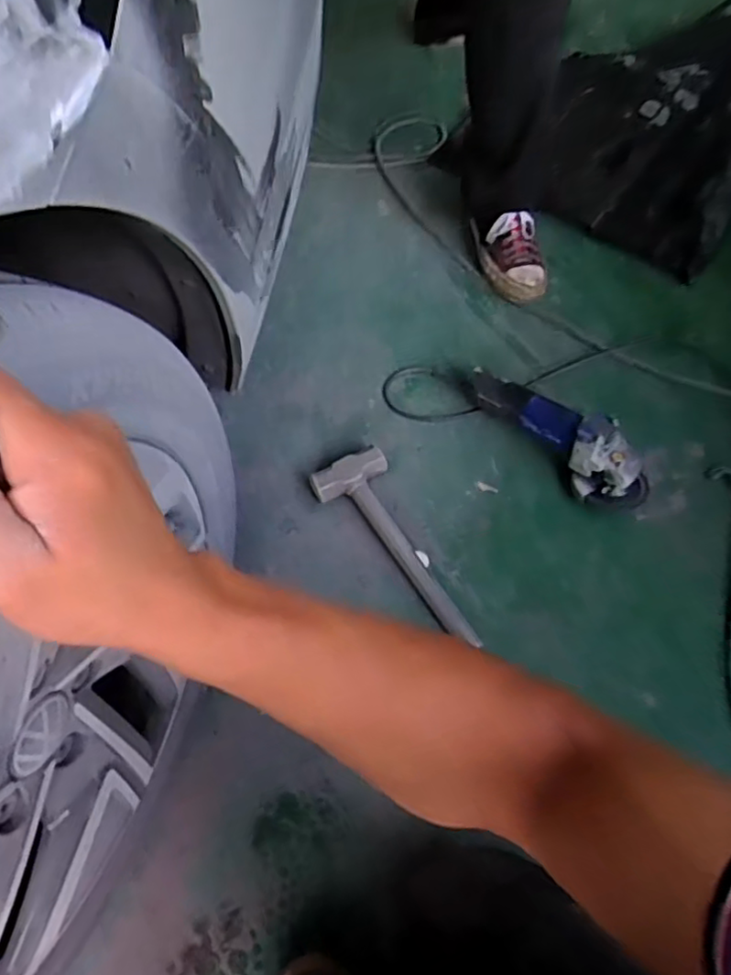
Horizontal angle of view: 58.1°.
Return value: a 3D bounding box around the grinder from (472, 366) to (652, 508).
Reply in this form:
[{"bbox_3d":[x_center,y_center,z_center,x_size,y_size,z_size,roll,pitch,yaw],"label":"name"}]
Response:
[{"bbox_3d":[0.281,-0.081,0.954,0.084,0.110,0.291,-40,69,-19],"label":"grinder"}]

